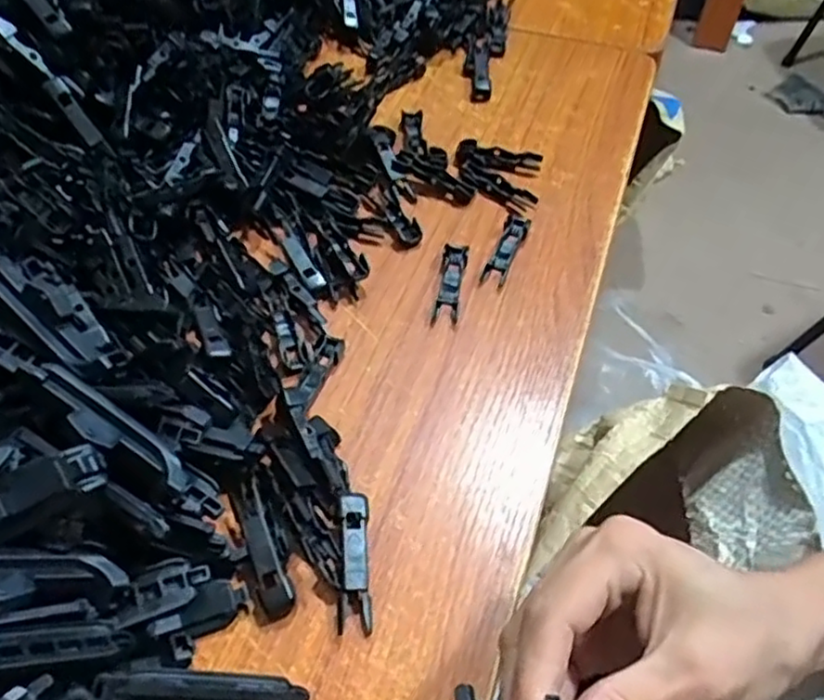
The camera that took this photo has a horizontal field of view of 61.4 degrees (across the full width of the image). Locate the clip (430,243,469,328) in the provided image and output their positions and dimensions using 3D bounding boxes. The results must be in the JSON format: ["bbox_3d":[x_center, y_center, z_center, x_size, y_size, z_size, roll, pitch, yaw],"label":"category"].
[{"bbox_3d":[0.021,-0.038,0.384,0.013,0.009,0.058,7,52,5],"label":"clip"}]

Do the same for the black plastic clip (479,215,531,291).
[{"bbox_3d":[0.055,-0.058,0.402,0.014,0.005,0.056,17,54,13],"label":"black plastic clip"}]

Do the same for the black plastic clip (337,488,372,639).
[{"bbox_3d":[-0.023,0.086,0.282,0.013,0.008,0.054,0,72,-6],"label":"black plastic clip"}]

